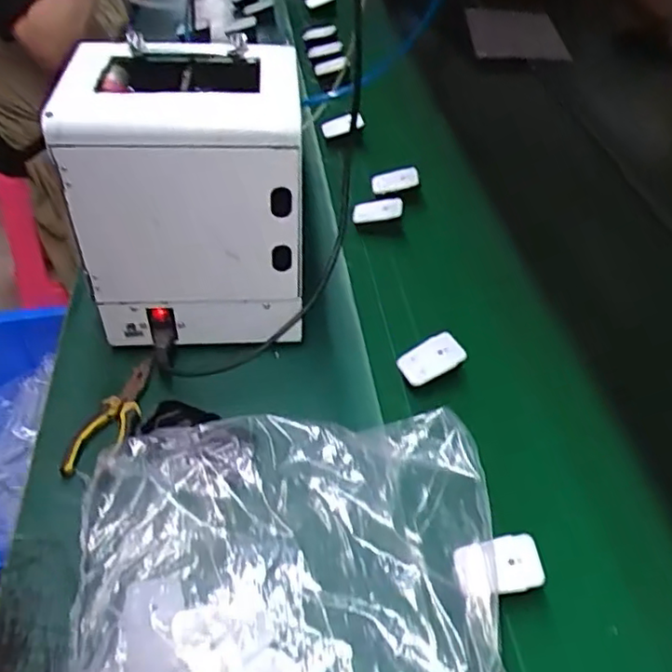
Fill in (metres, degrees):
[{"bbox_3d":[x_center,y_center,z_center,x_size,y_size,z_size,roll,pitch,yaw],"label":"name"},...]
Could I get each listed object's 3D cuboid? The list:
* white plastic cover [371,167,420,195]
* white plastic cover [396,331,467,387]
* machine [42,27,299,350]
[{"bbox_3d":[0.085,-0.227,0.922,0.070,0.025,0.024,-10,41,24],"label":"white plastic cover"},{"bbox_3d":[0.102,0.025,0.679,0.067,0.009,0.040,-33,72,5],"label":"white plastic cover"},{"bbox_3d":[-0.147,-0.146,0.660,0.209,0.256,0.191,-2,46,-7],"label":"machine"}]

